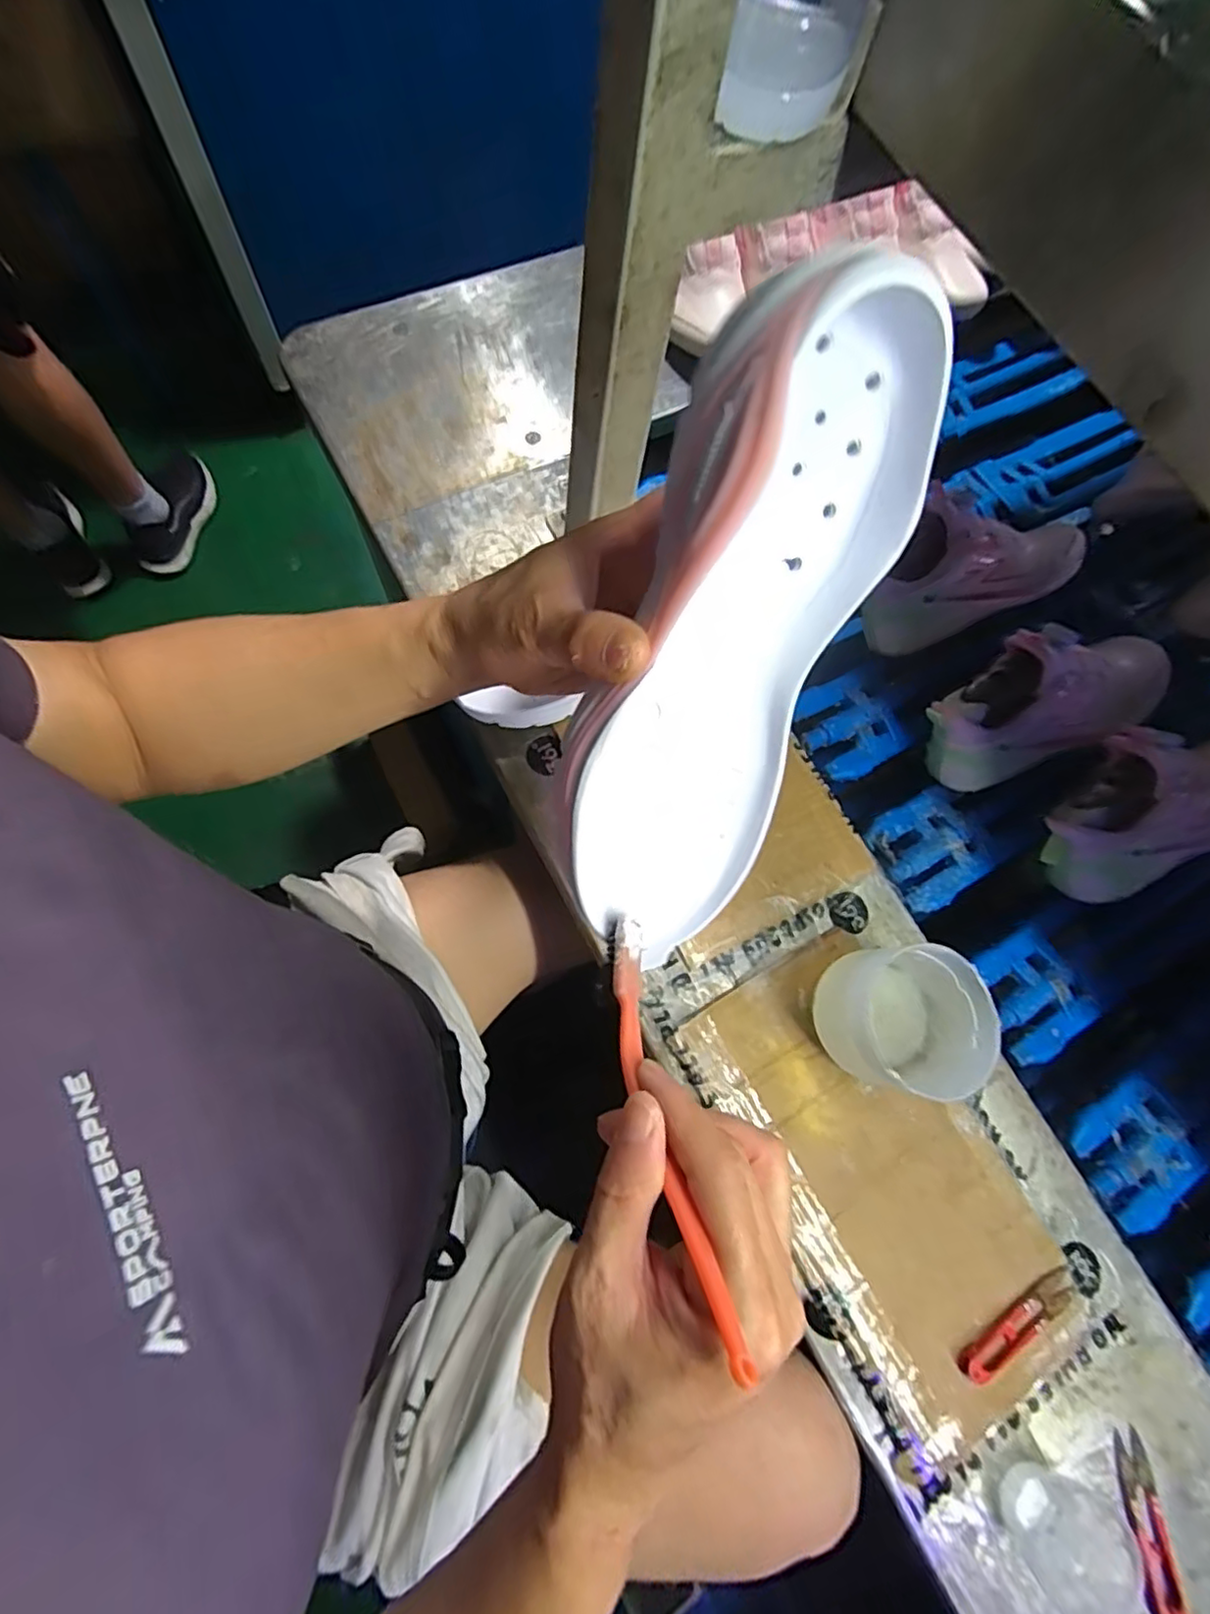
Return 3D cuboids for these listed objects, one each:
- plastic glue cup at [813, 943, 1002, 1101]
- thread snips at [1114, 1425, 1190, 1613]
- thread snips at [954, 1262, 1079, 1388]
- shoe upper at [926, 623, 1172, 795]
[{"bbox_3d":[0.201,0.146,0.440,0.100,0.093,0.093,0,74,0],"label":"plastic glue cup"},{"bbox_3d":[0.355,0.474,0.416,0.025,0.013,0.101,-7,74,-2],"label":"thread snips"},{"bbox_3d":[0.283,0.352,0.431,0.101,0.014,0.022,-28,76,-8],"label":"thread snips"},{"bbox_3d":[0.412,-0.102,0.575,0.267,0.076,0.100,-19,75,-5],"label":"shoe upper"}]

